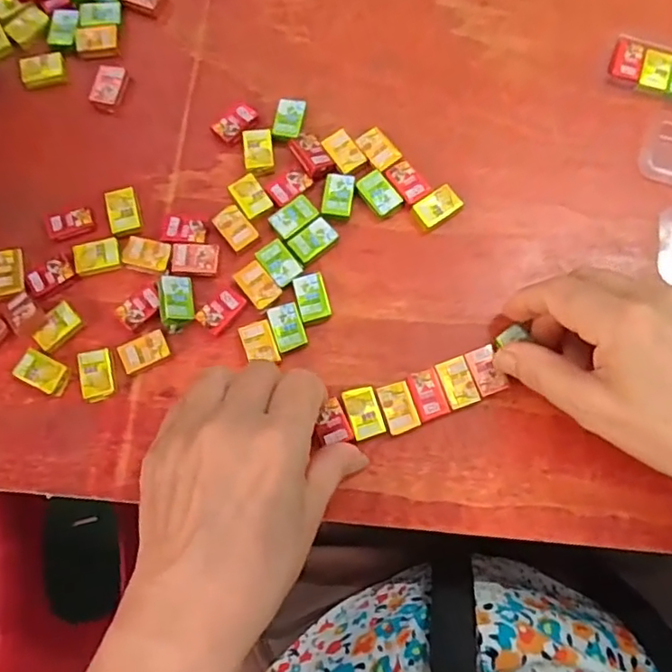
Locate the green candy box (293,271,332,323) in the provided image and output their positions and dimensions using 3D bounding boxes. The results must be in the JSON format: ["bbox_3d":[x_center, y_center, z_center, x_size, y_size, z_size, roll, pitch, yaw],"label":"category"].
[{"bbox_3d":[-0.013,-0.021,0.320,0.017,0.004,0.025,-16,77,-2],"label":"green candy box"}]

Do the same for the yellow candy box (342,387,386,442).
[{"bbox_3d":[0.015,0.041,0.307,0.017,0.007,0.026,-17,77,-3],"label":"yellow candy box"}]

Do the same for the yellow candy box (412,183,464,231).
[{"bbox_3d":[0.058,-0.074,0.332,0.026,0.008,0.017,-33,78,-6],"label":"yellow candy box"}]

